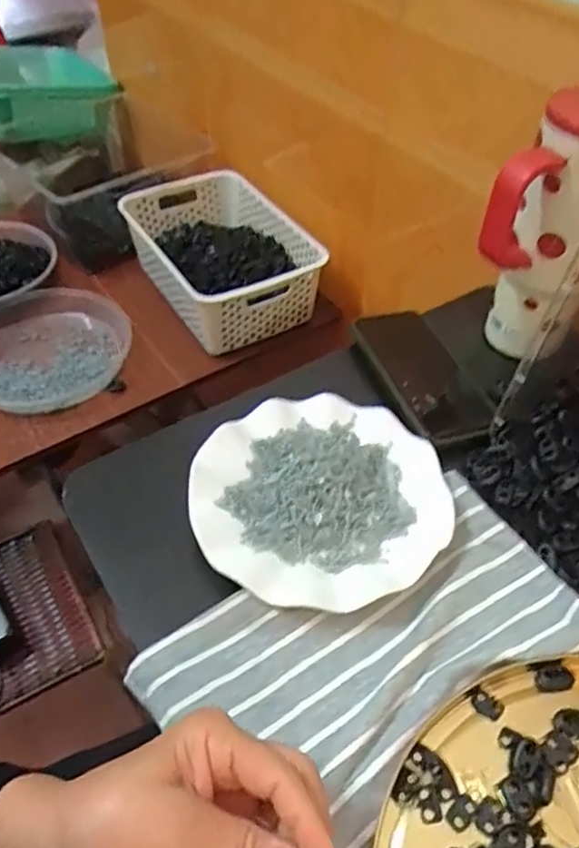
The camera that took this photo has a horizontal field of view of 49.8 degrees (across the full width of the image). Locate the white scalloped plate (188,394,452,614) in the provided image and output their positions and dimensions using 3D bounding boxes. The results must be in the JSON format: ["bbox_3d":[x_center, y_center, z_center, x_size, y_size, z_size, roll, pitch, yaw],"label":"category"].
[{"bbox_3d":[0.021,0.052,0.461,0.177,0.016,0.173,0,49,0],"label":"white scalloped plate"}]

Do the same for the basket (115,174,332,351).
[{"bbox_3d":[-0.102,-0.250,0.953,0.215,0.111,0.311,-22,52,-18],"label":"basket"}]

